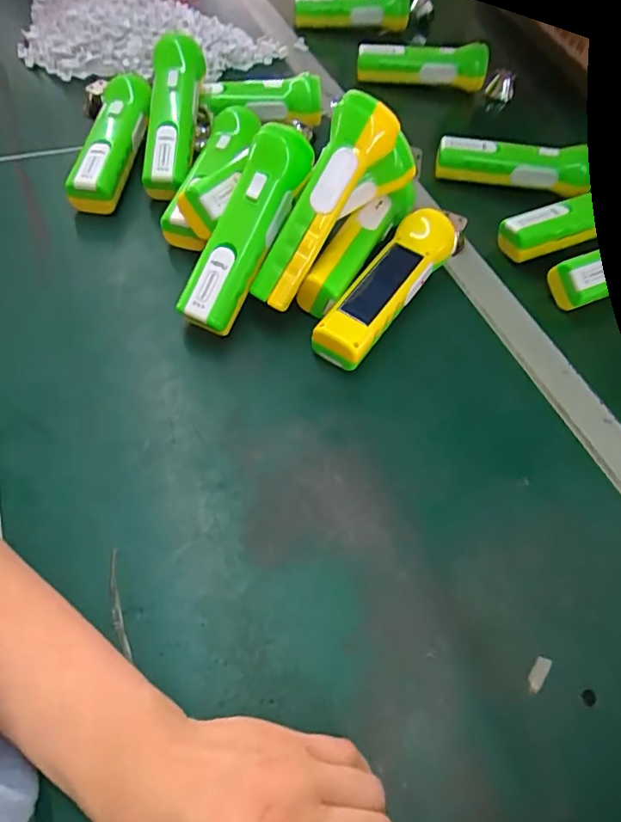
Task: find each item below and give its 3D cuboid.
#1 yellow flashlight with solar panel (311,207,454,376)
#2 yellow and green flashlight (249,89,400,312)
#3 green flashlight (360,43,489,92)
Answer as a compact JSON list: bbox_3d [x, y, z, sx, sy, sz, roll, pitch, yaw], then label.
[{"bbox_3d":[0.066,-0.105,0.433,0.048,0.048,0.170,32,60,15],"label":"yellow flashlight with solar panel"},{"bbox_3d":[0.005,-0.156,0.396,0.042,0.038,0.163,32,98,15],"label":"yellow and green flashlight"},{"bbox_3d":[0.146,-0.453,0.675,0.171,0.044,0.042,3,57,-3],"label":"green flashlight"}]

